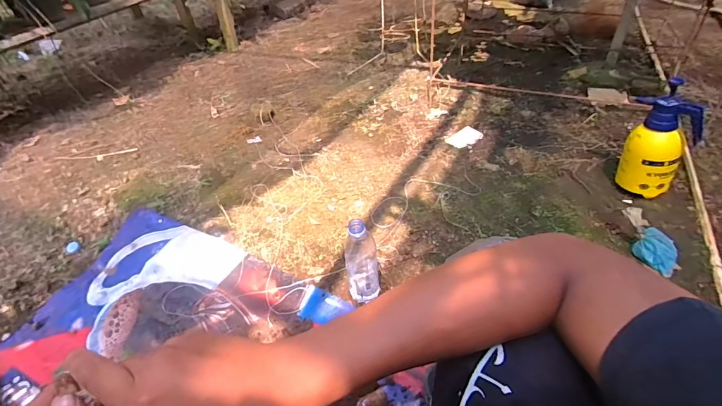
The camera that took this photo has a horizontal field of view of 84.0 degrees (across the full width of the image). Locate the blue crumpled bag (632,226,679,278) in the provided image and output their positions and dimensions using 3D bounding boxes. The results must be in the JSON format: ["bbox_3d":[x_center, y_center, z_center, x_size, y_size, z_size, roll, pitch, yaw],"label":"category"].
[{"bbox_3d":[0.679,0.111,0.922,0.093,0.064,0.078,29,51,32],"label":"blue crumpled bag"}]

